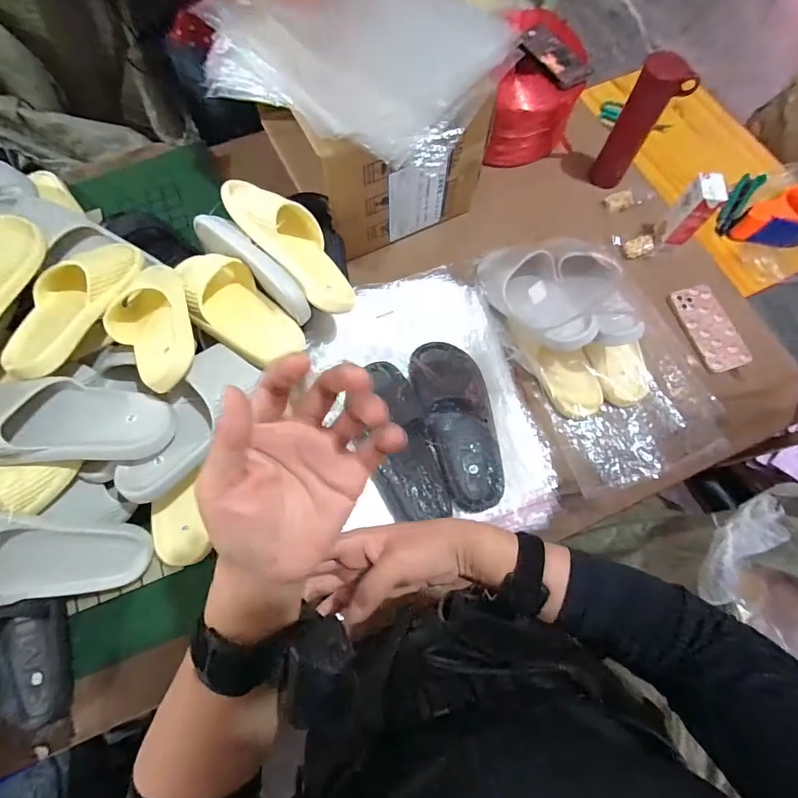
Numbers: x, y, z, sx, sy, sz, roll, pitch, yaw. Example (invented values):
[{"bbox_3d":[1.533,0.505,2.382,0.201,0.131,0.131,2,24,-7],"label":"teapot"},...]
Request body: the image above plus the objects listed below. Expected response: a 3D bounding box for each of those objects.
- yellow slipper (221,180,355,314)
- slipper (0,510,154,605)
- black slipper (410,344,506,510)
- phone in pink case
[{"bbox_3d":[-0.161,-0.228,0.645,0.098,0.078,0.254,-32,85,-40],"label":"yellow slipper"},{"bbox_3d":[-0.462,0.192,0.520,0.283,0.072,0.103,15,68,-29],"label":"slipper"},{"bbox_3d":[0.093,0.028,0.640,0.112,0.078,0.265,-11,71,-5],"label":"black slipper"},{"bbox_3d":[0.548,-0.127,0.762,0.080,0.018,0.162,-17,72,-7],"label":"phone in pink case"}]

